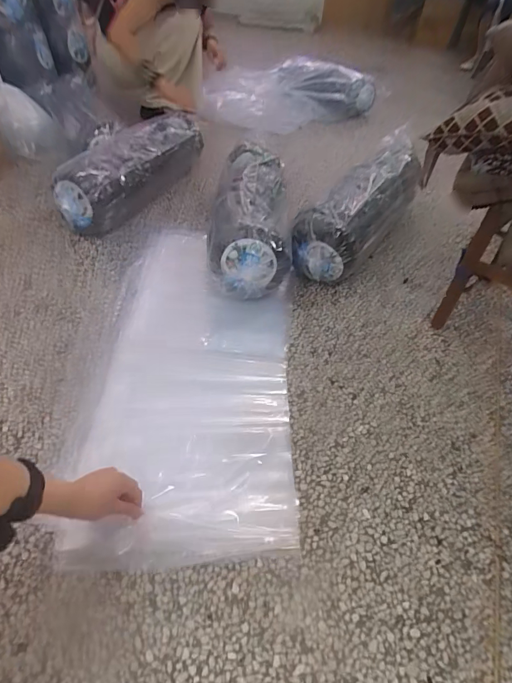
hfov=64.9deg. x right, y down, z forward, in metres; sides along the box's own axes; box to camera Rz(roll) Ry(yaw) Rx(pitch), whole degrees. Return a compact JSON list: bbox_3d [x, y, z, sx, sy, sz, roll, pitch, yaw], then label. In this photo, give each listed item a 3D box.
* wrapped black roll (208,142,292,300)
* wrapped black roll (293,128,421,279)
[{"bbox_3d":[-0.016,-0.336,1.099,0.187,0.193,0.558,1,45,-2],"label":"wrapped black roll"},{"bbox_3d":[0.313,-0.391,1.167,0.183,0.210,0.629,24,49,19],"label":"wrapped black roll"}]

